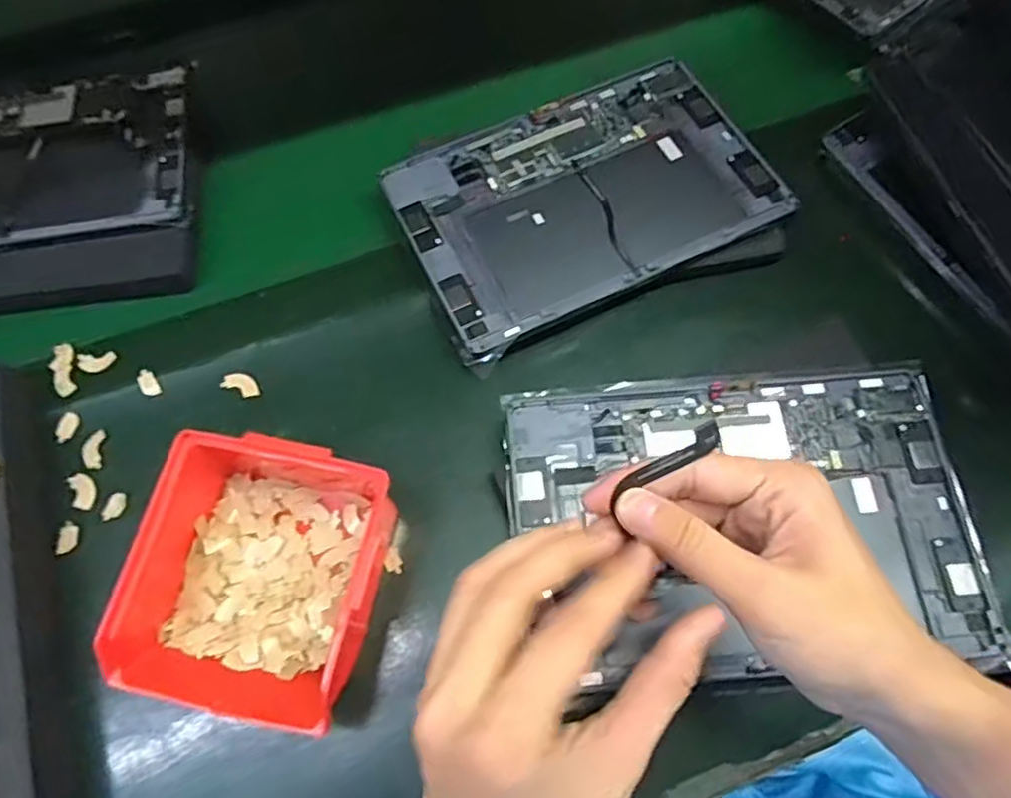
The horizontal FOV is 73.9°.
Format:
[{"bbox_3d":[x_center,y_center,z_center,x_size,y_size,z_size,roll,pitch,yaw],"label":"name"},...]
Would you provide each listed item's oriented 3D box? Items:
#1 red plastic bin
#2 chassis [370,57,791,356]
[{"bbox_3d":[-0.134,0.099,0.374,0.121,0.066,0.137,6,68,4],"label":"red plastic bin"},{"bbox_3d":[0.055,-0.146,0.492,0.253,0.029,0.169,-25,69,-9],"label":"chassis"}]

